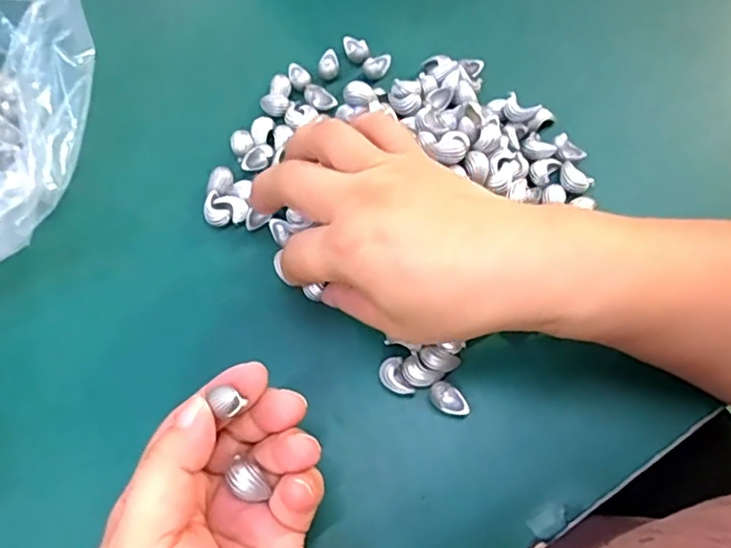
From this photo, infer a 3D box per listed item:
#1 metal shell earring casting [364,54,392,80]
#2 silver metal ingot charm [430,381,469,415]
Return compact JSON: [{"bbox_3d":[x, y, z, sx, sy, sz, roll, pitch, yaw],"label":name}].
[{"bbox_3d":[0.008,-0.125,0.357,0.021,0.012,0.010,-40,73,-15],"label":"metal shell earring casting"},{"bbox_3d":[0.040,0.060,0.281,0.020,0.011,0.012,38,72,14],"label":"silver metal ingot charm"}]

